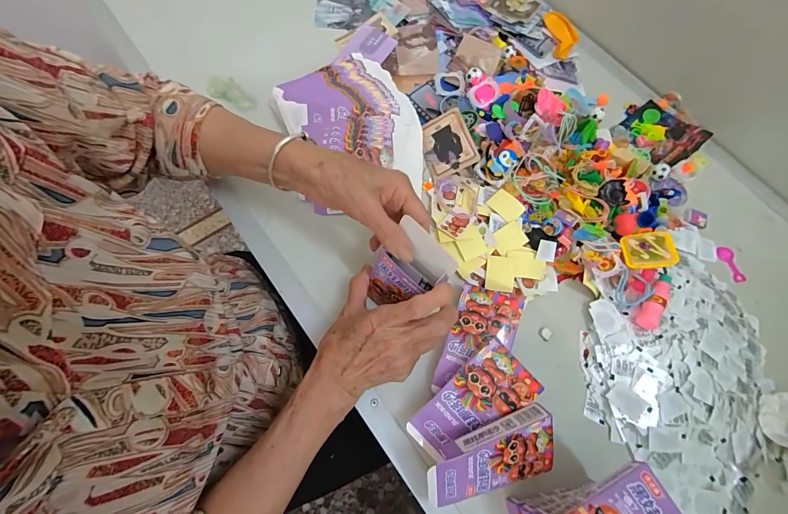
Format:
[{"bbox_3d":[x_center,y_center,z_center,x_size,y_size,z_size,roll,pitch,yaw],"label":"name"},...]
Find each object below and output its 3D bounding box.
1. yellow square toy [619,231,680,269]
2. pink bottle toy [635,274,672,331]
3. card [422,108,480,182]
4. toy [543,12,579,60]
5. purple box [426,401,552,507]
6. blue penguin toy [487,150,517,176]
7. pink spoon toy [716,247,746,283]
[{"bbox_3d":[0.282,-0.008,0.369,0.049,0.006,0.043,-9,56,20],"label":"yellow square toy"},{"bbox_3d":[0.291,0.046,0.365,0.019,0.020,0.073,34,75,11],"label":"pink bottle toy"},{"bbox_3d":[0.069,-0.146,0.433,0.061,0.007,0.087,-24,70,17],"label":"card"},{"bbox_3d":[0.262,-0.346,0.517,0.042,0.011,0.089,-5,71,-2],"label":"toy"},{"bbox_3d":[0.085,0.180,0.294,0.117,0.018,0.061,-14,111,-12],"label":"purple box"},{"bbox_3d":[0.138,-0.119,0.415,0.039,0.011,0.022,-33,74,-10],"label":"blue penguin toy"},{"bbox_3d":[0.432,0.009,0.425,0.020,0.004,0.048,-12,71,-9],"label":"pink spoon toy"}]

